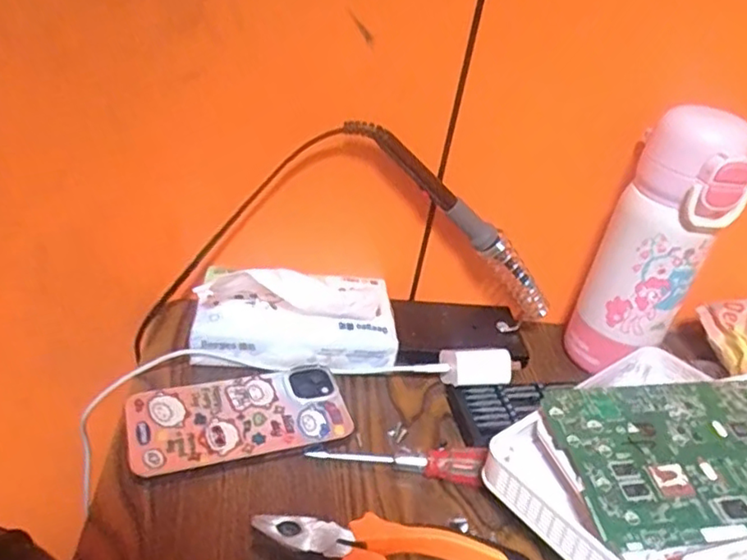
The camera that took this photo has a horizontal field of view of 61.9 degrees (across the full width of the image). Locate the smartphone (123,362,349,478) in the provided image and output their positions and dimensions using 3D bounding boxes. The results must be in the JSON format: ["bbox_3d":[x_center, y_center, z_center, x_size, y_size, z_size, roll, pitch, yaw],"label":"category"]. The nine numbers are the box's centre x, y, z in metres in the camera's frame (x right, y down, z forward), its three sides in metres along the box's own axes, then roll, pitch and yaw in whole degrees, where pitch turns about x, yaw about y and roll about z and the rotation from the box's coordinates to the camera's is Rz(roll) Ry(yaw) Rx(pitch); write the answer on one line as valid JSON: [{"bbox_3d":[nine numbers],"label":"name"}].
[{"bbox_3d":[-0.091,0.093,0.428,0.144,0.011,0.069,-5,37,-22],"label":"smartphone"}]

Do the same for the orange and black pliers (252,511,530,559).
[{"bbox_3d":[0.011,0.157,0.352,0.153,0.019,0.049,13,34,5],"label":"orange and black pliers"}]

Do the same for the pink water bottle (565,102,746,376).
[{"bbox_3d":[0.211,-0.021,0.471,0.072,0.207,0.059,25,37,21],"label":"pink water bottle"}]

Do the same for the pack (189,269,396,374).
[{"bbox_3d":[-0.058,0.028,0.468,0.153,0.076,0.041,5,33,-6],"label":"pack"}]

